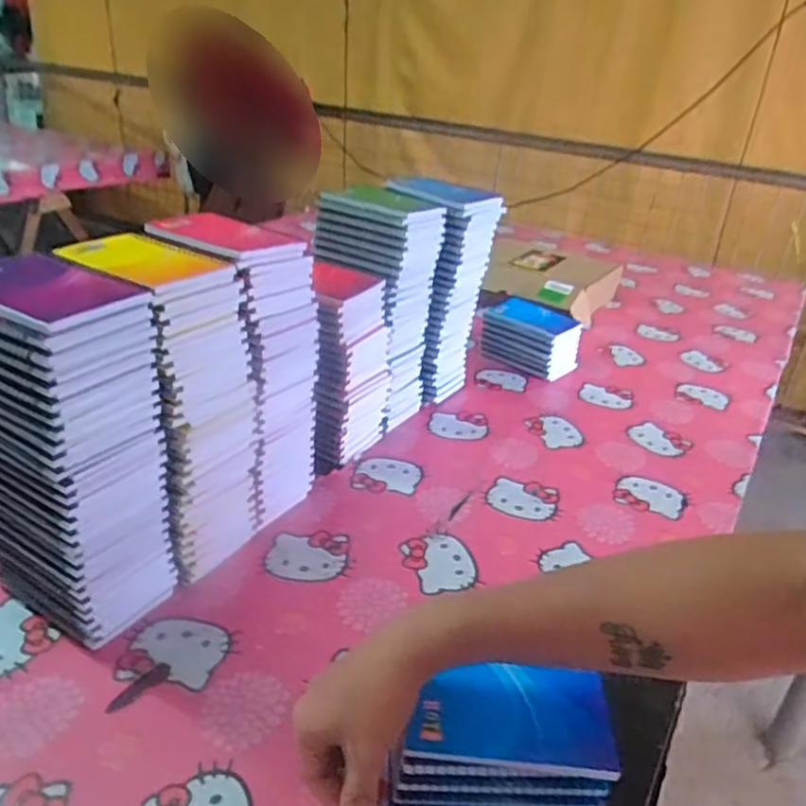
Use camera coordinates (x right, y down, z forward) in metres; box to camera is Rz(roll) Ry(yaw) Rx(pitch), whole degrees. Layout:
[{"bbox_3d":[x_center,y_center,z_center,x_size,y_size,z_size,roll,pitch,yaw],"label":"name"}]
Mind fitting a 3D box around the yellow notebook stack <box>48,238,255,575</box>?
[{"bbox_3d":[-0.211,0.006,0.627,0.142,0.287,0.104,25,35,34],"label":"yellow notebook stack"}]

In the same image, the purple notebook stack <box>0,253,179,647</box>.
[{"bbox_3d":[-0.264,0.045,0.545,0.131,0.289,0.096,19,31,23],"label":"purple notebook stack"}]

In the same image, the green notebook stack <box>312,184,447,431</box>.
[{"bbox_3d":[-0.032,-0.113,0.861,0.125,0.285,0.112,24,34,33],"label":"green notebook stack"}]

